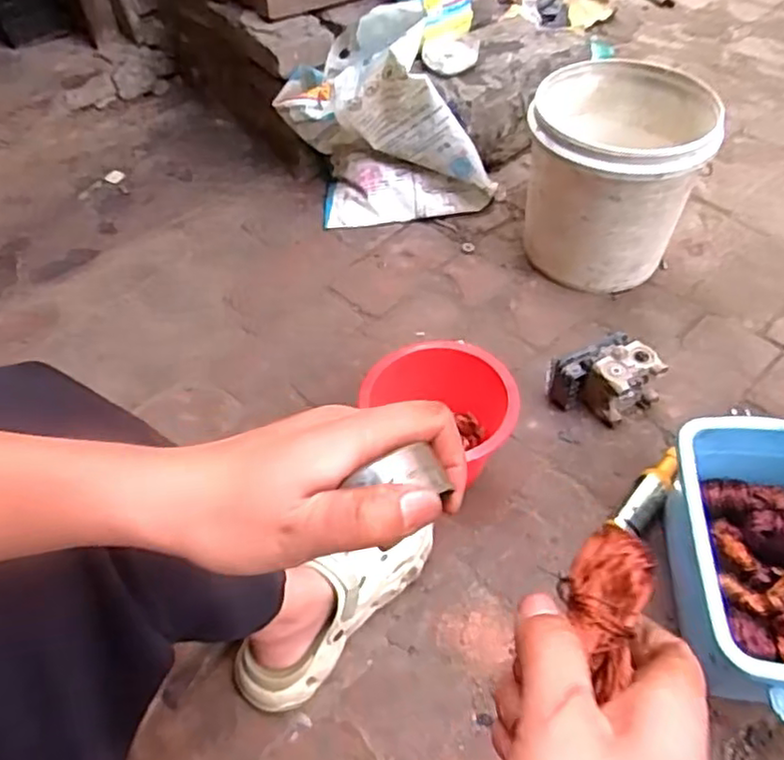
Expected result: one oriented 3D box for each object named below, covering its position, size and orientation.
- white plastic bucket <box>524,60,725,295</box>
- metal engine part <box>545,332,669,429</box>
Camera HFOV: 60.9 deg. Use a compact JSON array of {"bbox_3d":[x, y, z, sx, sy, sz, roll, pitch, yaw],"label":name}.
[{"bbox_3d":[0.316,-0.290,0.982,0.233,0.238,0.217,12,54,13],"label":"white plastic bucket"},{"bbox_3d":[0.274,0.002,0.860,0.120,0.081,0.087,-21,53,-12],"label":"metal engine part"}]

